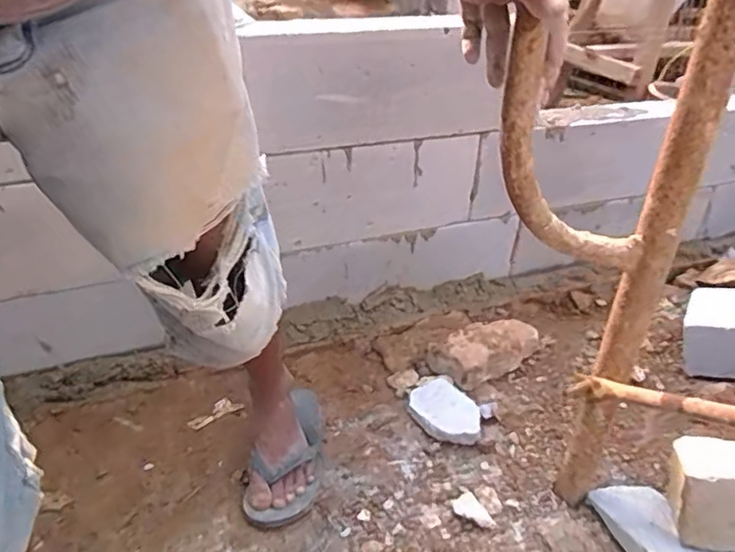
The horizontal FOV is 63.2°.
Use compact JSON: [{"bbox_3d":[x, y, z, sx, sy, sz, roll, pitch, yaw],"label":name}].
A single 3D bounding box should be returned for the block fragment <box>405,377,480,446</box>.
[{"bbox_3d":[0.131,0.230,1.033,0.103,0.033,0.160,-8,36,-15],"label":"block fragment"}]

